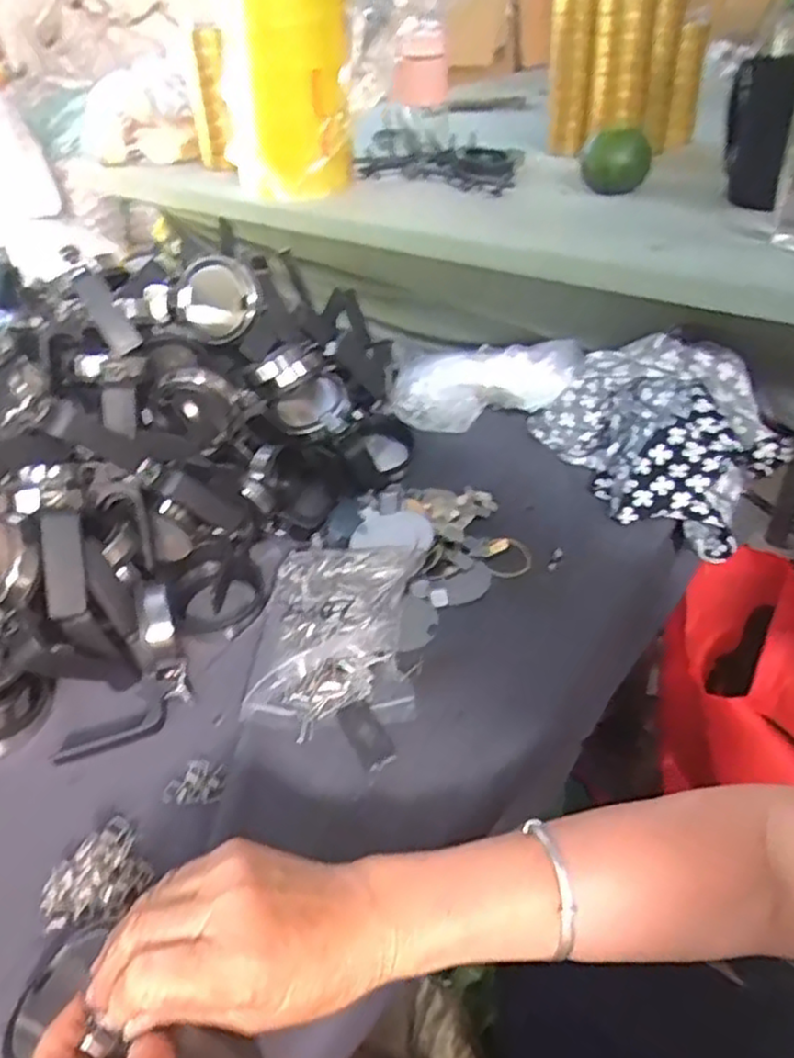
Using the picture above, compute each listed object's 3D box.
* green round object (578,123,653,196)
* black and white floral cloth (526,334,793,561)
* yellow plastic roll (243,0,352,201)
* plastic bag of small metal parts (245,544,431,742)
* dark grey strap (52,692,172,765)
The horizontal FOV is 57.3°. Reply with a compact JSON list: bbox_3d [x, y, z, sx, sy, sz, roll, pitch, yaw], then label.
[{"bbox_3d":[0.231,-0.390,0.768,0.071,0.054,0.061,3,38,10],"label":"green round object"},{"bbox_3d":[0.247,-0.087,0.669,0.164,0.121,0.186,-14,39,-13],"label":"black and white floral cloth"},{"bbox_3d":[-0.109,-0.513,0.772,0.093,0.279,0.076,14,41,22],"label":"yellow plastic roll"},{"bbox_3d":[-0.049,0.071,0.537,0.101,0.029,0.163,4,38,10],"label":"plastic bag of small metal parts"},{"bbox_3d":[-0.186,0.133,0.477,0.074,0.014,0.024,-15,39,-14],"label":"dark grey strap"}]

